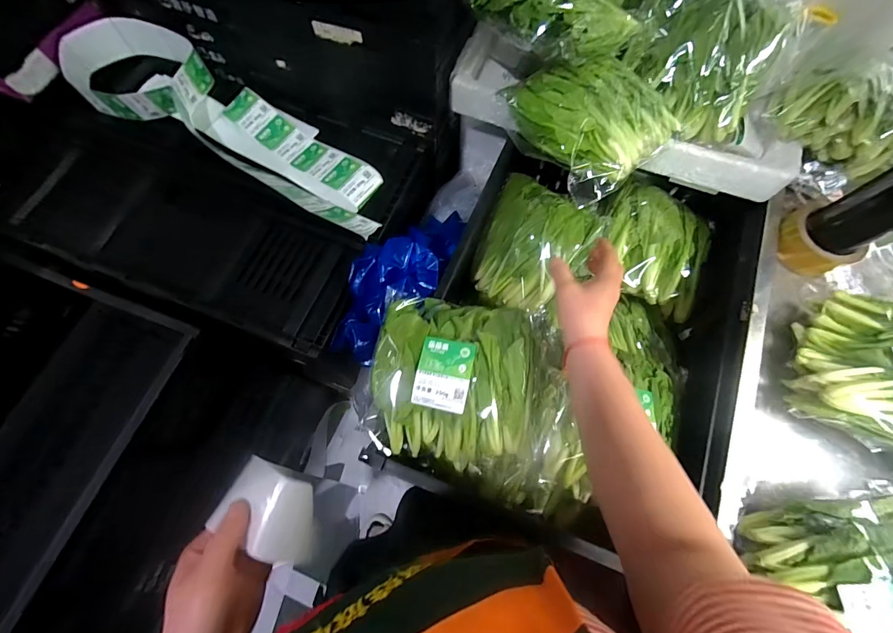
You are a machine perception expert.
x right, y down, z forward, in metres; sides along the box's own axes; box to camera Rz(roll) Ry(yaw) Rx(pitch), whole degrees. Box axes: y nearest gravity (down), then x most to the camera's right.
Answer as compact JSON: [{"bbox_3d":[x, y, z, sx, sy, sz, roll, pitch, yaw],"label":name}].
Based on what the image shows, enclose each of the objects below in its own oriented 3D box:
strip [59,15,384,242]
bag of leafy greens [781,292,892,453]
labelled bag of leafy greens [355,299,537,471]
[{"bbox_3d":[-0.351,-0.321,0.619,0.611,0.074,0.167,28,73,8],"label":"strip"},{"bbox_3d":[0.520,0.066,0.445,0.174,0.079,0.180,24,72,7],"label":"bag of leafy greens"},{"bbox_3d":[0.012,0.080,0.451,0.210,0.071,0.194,12,71,3],"label":"labelled bag of leafy greens"}]

